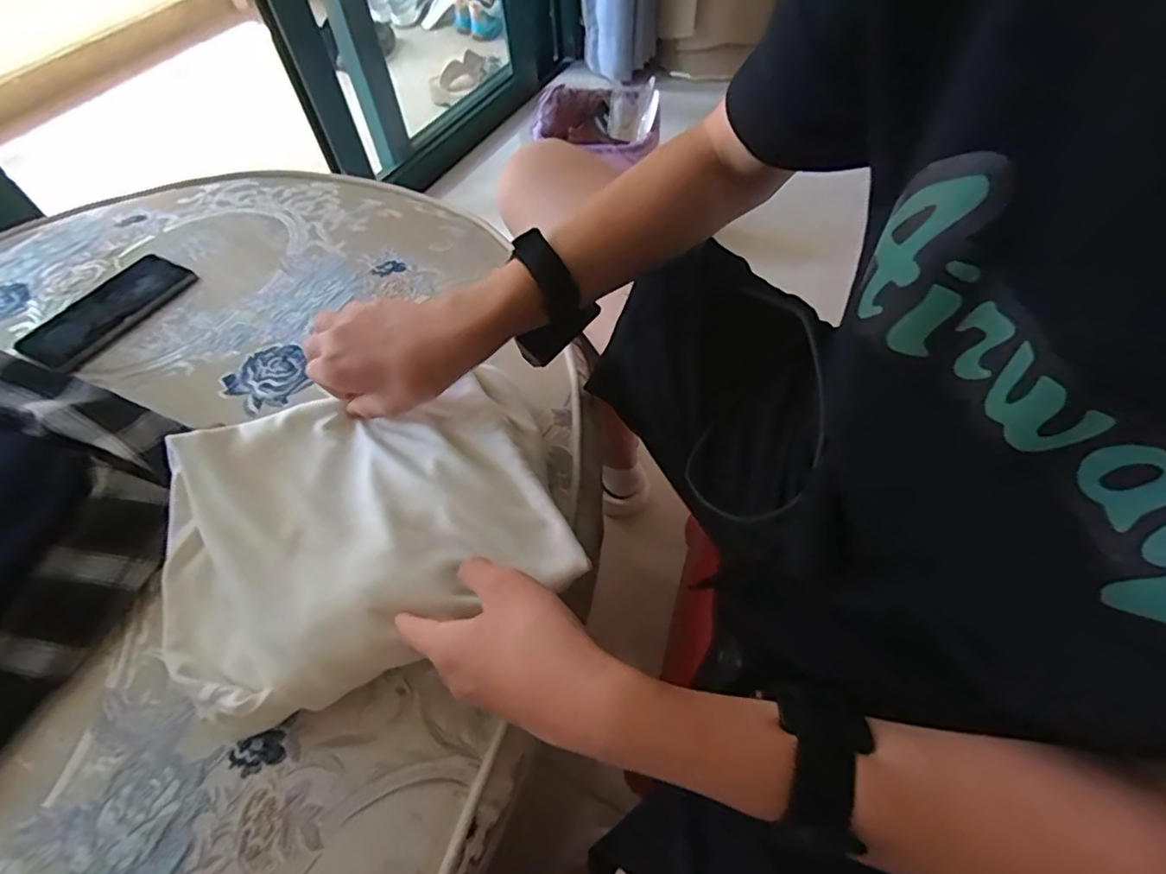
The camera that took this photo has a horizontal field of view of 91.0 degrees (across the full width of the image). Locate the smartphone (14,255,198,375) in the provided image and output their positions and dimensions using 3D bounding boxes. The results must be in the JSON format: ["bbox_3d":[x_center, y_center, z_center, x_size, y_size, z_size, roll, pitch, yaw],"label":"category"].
[{"bbox_3d":[-0.468,-0.125,0.565,0.082,0.008,0.153,23,59,17],"label":"smartphone"}]

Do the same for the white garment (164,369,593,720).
[{"bbox_3d":[-0.154,0.052,0.401,0.258,0.034,0.214,-19,56,-10],"label":"white garment"}]

